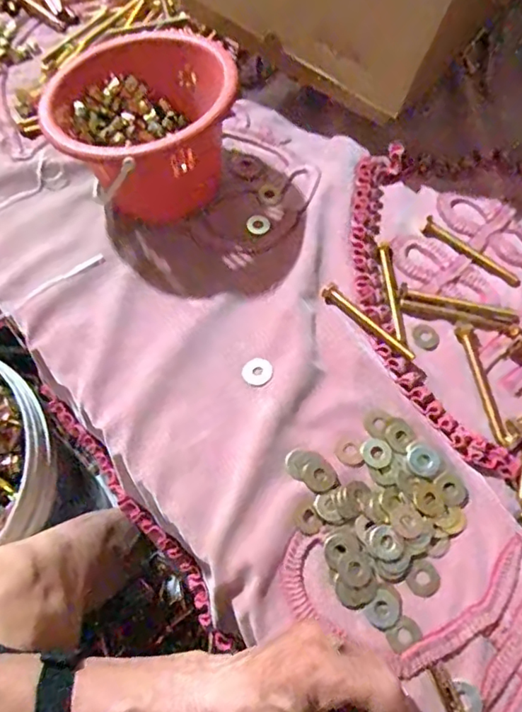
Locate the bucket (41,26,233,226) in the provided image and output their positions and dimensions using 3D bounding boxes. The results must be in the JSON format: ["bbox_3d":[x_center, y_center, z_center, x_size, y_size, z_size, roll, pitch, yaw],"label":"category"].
[{"bbox_3d":[-0.111,-0.222,0.539,0.167,0.116,0.163,-1,64,2],"label":"bucket"}]

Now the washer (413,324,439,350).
[{"bbox_3d":[0.149,-0.017,0.493,0.023,0.004,0.023,-1,64,2],"label":"washer"}]

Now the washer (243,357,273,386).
[{"bbox_3d":[-0.003,0.013,0.477,0.026,0.004,0.024,-1,64,2],"label":"washer"}]

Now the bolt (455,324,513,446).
[{"bbox_3d":[0.191,0.024,0.470,0.015,0.009,0.110,-10,64,-2],"label":"bolt"}]

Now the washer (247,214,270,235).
[{"bbox_3d":[-0.002,-0.135,0.558,0.023,0.004,0.025,-1,64,2],"label":"washer"}]

